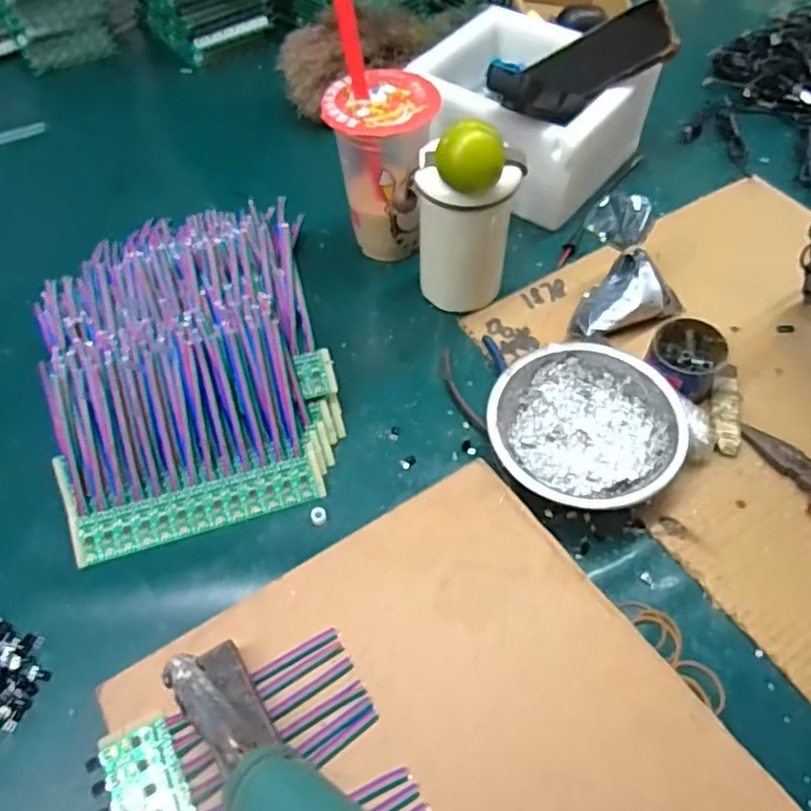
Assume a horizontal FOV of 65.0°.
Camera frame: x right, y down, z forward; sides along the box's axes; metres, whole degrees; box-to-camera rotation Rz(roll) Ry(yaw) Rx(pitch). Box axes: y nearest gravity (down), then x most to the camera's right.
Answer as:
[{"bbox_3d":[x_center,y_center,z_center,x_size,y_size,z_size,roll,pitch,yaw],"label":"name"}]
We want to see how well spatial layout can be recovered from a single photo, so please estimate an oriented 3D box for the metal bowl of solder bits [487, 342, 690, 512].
[{"bbox_3d":[0.124,0.015,0.447,0.125,0.043,0.116,0,54,0],"label":"metal bowl of solder bits"}]

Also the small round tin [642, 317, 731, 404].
[{"bbox_3d":[0.206,-0.032,0.473,0.061,0.036,0.052,-37,63,-24],"label":"small round tin"}]

